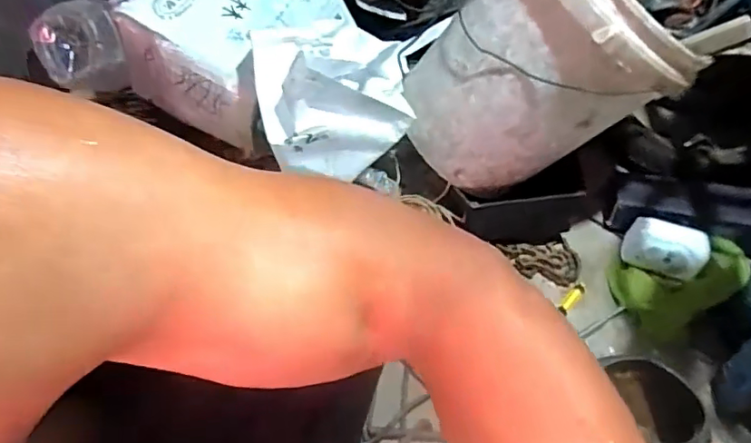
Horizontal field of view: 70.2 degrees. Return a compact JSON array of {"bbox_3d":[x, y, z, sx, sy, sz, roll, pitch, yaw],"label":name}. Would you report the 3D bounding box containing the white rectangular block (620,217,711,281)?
[{"bbox_3d":[0.462,0.040,0.856,0.117,0.063,0.066,18,49,16],"label":"white rectangular block"}]

